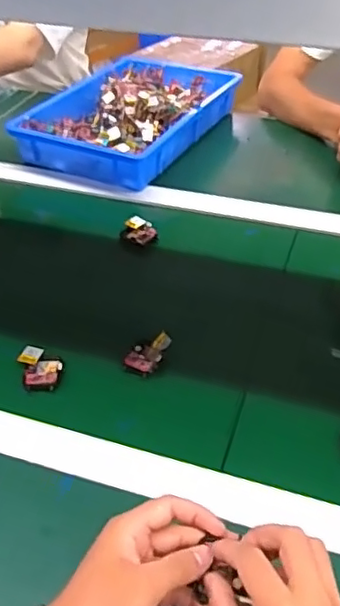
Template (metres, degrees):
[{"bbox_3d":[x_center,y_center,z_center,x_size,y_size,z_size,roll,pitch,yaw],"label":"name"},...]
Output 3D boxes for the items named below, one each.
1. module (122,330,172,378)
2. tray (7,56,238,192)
[{"bbox_3d":[-0.024,0.052,0.629,0.036,0.026,0.048,13,43,17],"label":"module"},{"bbox_3d":[-0.061,-0.317,1.017,0.242,0.064,0.371,20,46,23],"label":"tray"}]

